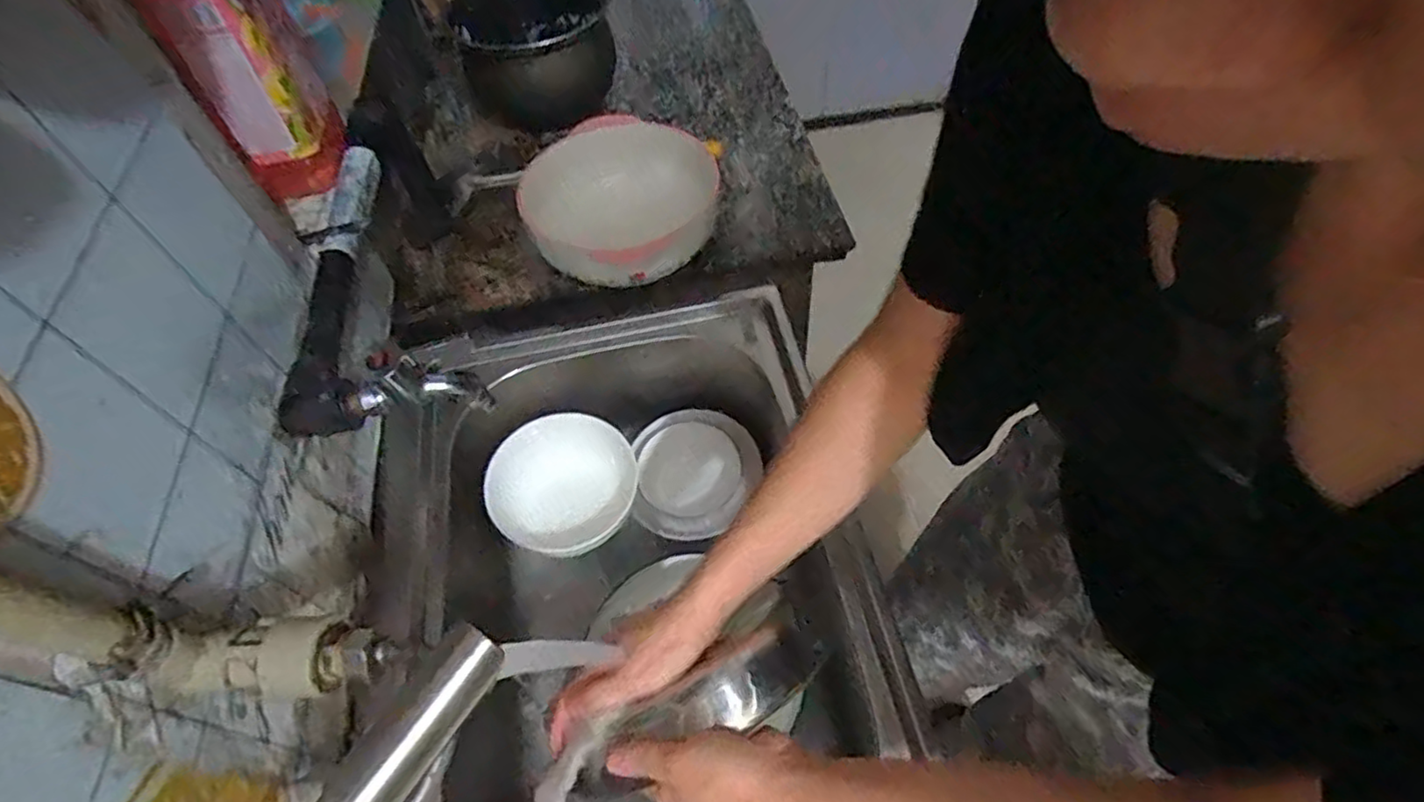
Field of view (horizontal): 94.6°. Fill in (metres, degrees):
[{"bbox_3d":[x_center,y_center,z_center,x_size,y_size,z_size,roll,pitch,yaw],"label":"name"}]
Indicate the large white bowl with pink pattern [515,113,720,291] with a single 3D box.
[{"bbox_3d":[-0.091,-0.208,0.696,0.203,0.083,0.212,-2,55,3],"label":"large white bowl with pink pattern"}]

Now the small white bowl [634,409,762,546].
[{"bbox_3d":[-0.016,0.082,0.719,0.132,0.050,0.141,-2,55,3],"label":"small white bowl"}]

